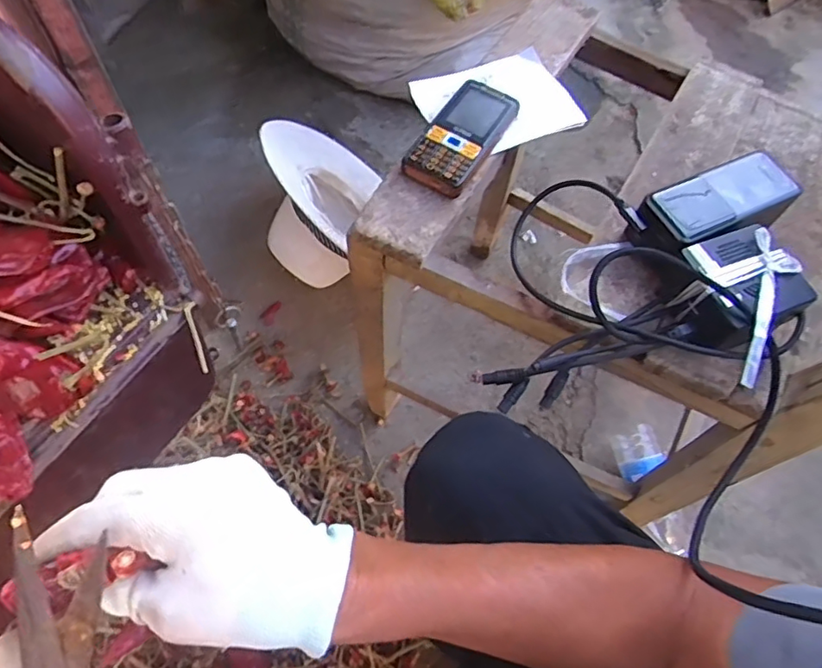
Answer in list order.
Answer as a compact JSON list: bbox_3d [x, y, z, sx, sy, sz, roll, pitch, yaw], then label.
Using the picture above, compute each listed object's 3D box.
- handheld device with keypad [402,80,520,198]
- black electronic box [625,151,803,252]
[{"bbox_3d":[0.047,-0.178,0.520,0.059,0.023,0.127,29,64,12],"label":"handheld device with keypad"},{"bbox_3d":[0.252,-0.101,0.475,0.134,0.055,0.057,-24,65,-15],"label":"black electronic box"}]

